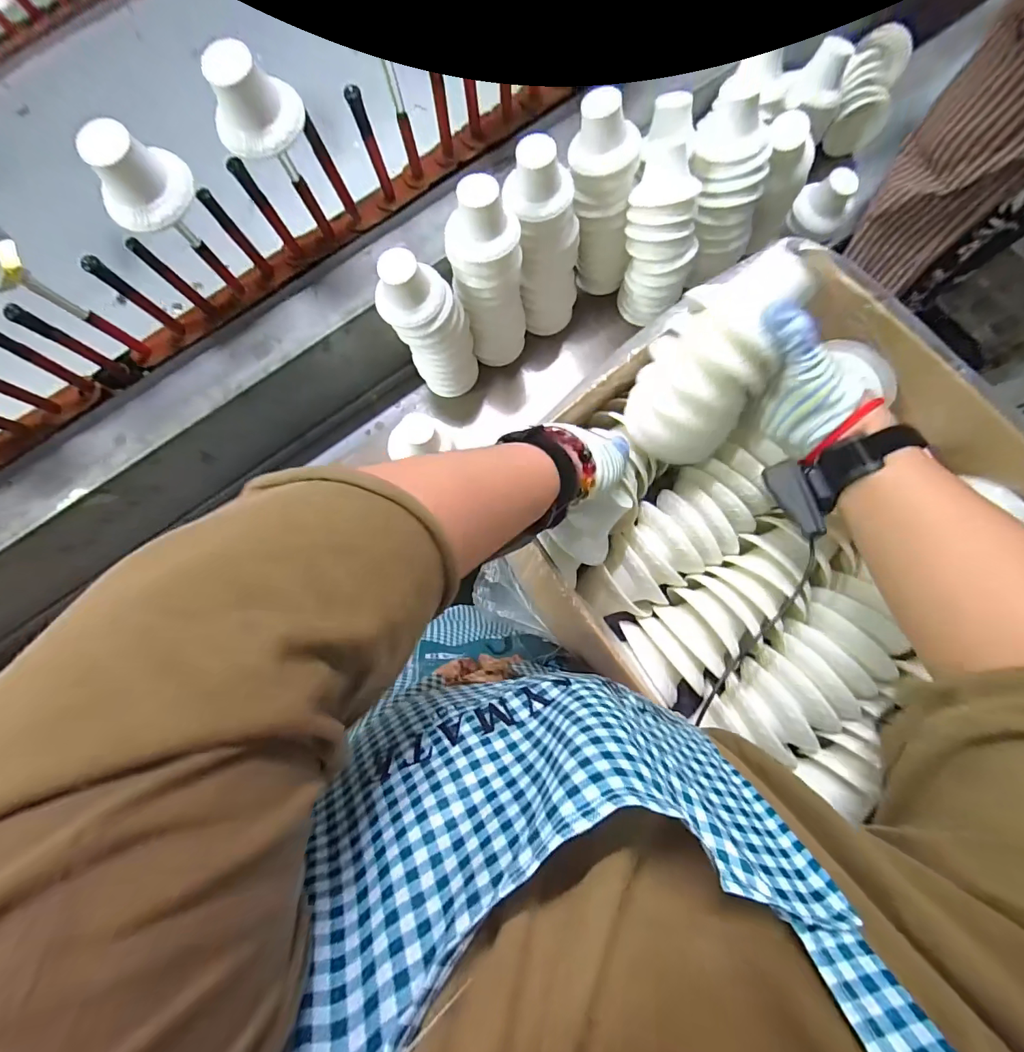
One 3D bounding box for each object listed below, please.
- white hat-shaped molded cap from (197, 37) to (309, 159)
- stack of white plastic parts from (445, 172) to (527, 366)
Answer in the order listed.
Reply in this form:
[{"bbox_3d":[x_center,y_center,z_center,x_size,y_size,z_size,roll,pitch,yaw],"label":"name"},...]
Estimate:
[{"bbox_3d":[-0.280,-0.454,0.485,0.077,0.069,0.079,0,87,3],"label":"white hat-shaped molded cap"},{"bbox_3d":[-0.032,-0.356,0.692,0.097,0.295,0.101,-11,87,2],"label":"stack of white plastic parts"}]

